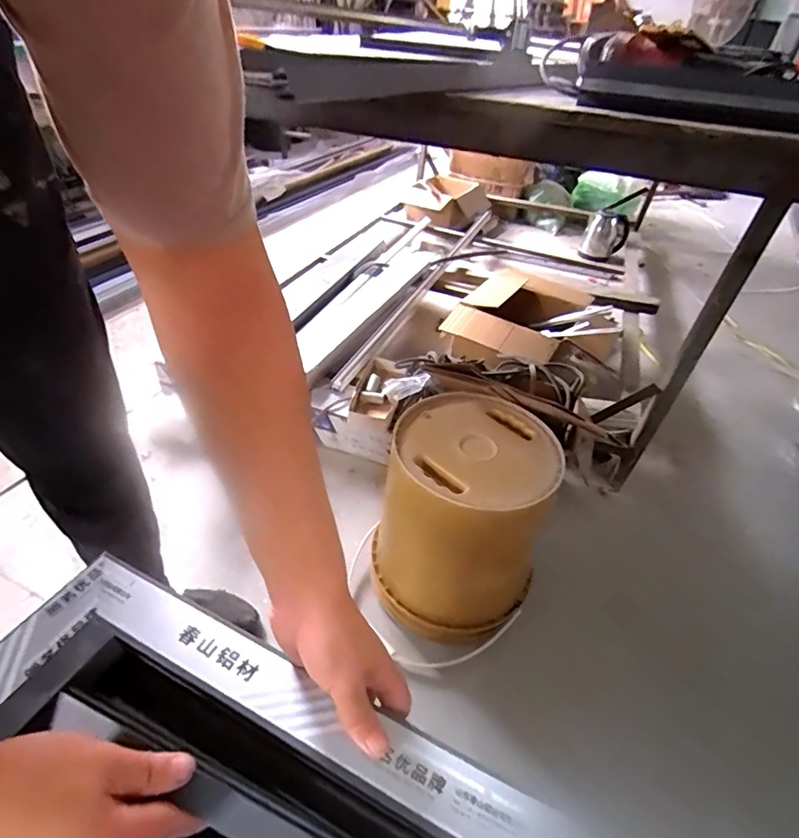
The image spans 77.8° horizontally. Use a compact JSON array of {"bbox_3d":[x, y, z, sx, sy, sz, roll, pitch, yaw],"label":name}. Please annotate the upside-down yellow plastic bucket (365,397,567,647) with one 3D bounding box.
[{"bbox_3d":[0.108,0.166,0.860,0.271,0.287,0.292,4,40,-3],"label":"upside-down yellow plastic bucket"}]

